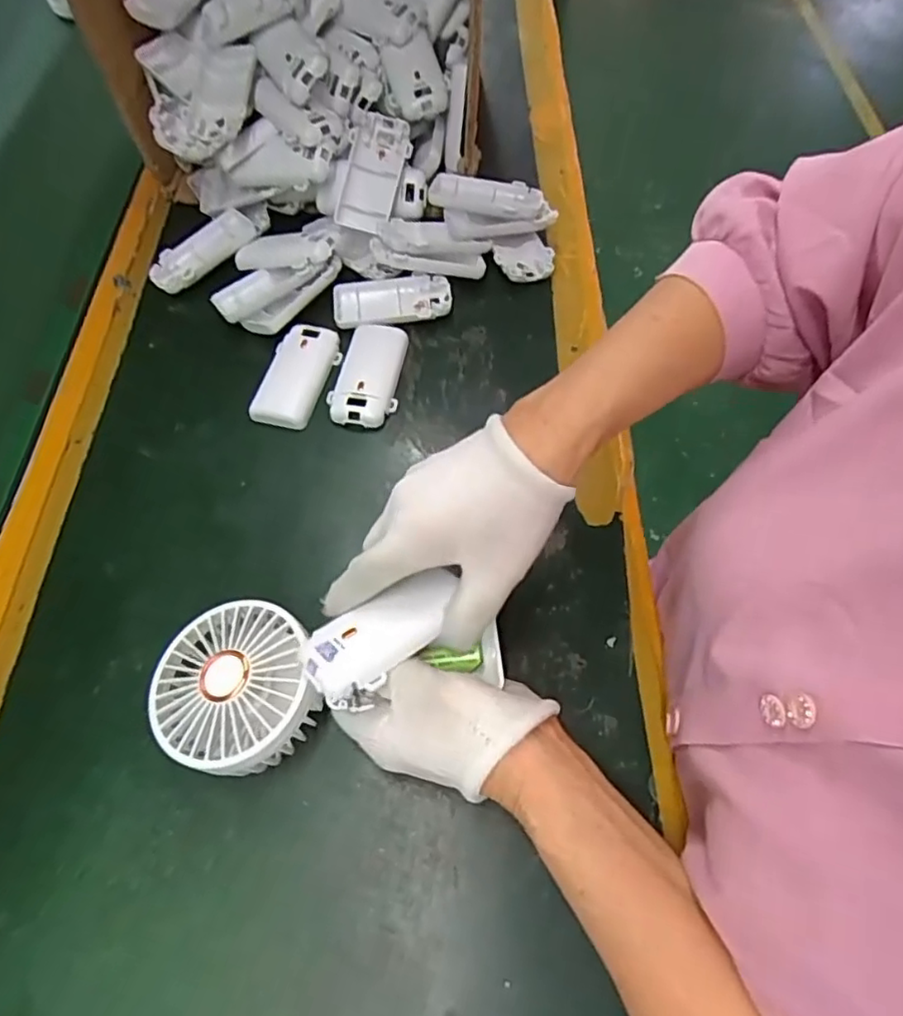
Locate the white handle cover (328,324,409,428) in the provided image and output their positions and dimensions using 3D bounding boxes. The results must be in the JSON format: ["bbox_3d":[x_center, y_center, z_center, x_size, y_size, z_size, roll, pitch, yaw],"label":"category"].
[{"bbox_3d":[-0.064,-0.105,0.483,0.048,0.015,0.094,7,61,4],"label":"white handle cover"}]

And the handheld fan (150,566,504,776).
[{"bbox_3d":[-0.067,0.082,0.331,0.178,0.047,0.088,-15,61,2],"label":"handheld fan"}]

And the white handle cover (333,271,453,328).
[{"bbox_3d":[-0.049,-0.171,0.519,0.096,0.015,0.050,-4,61,-2],"label":"white handle cover"}]

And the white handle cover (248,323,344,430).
[{"bbox_3d":[-0.119,-0.104,0.484,0.049,0.015,0.090,8,61,5],"label":"white handle cover"}]

